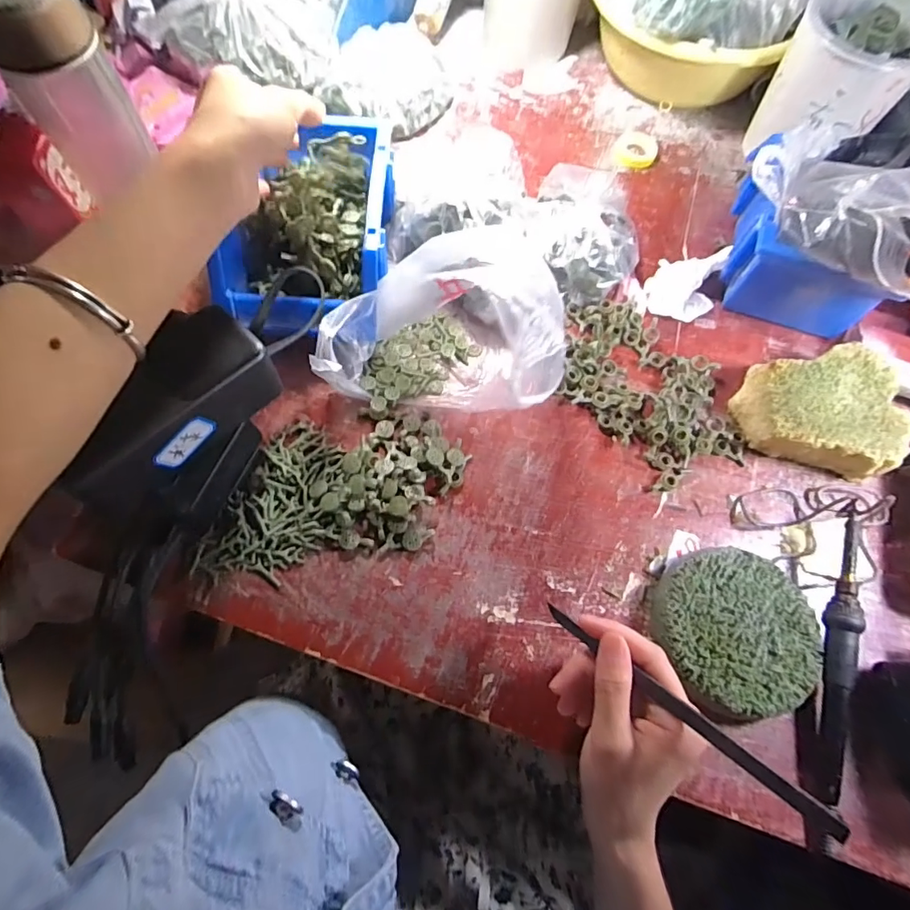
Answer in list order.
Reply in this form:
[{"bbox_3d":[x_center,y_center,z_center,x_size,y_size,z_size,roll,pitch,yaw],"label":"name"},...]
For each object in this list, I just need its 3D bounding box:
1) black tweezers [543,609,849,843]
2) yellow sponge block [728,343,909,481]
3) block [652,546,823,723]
[{"bbox_3d":[0.111,0.128,0.262,0.007,0.007,0.161,-44,43,-16],"label":"black tweezers"},{"bbox_3d":[0.283,-0.040,0.392,0.108,0.040,0.094,14,69,4],"label":"yellow sponge block"},{"bbox_3d":[0.189,0.118,0.336,0.102,0.027,0.103,1,69,-1],"label":"block"}]

